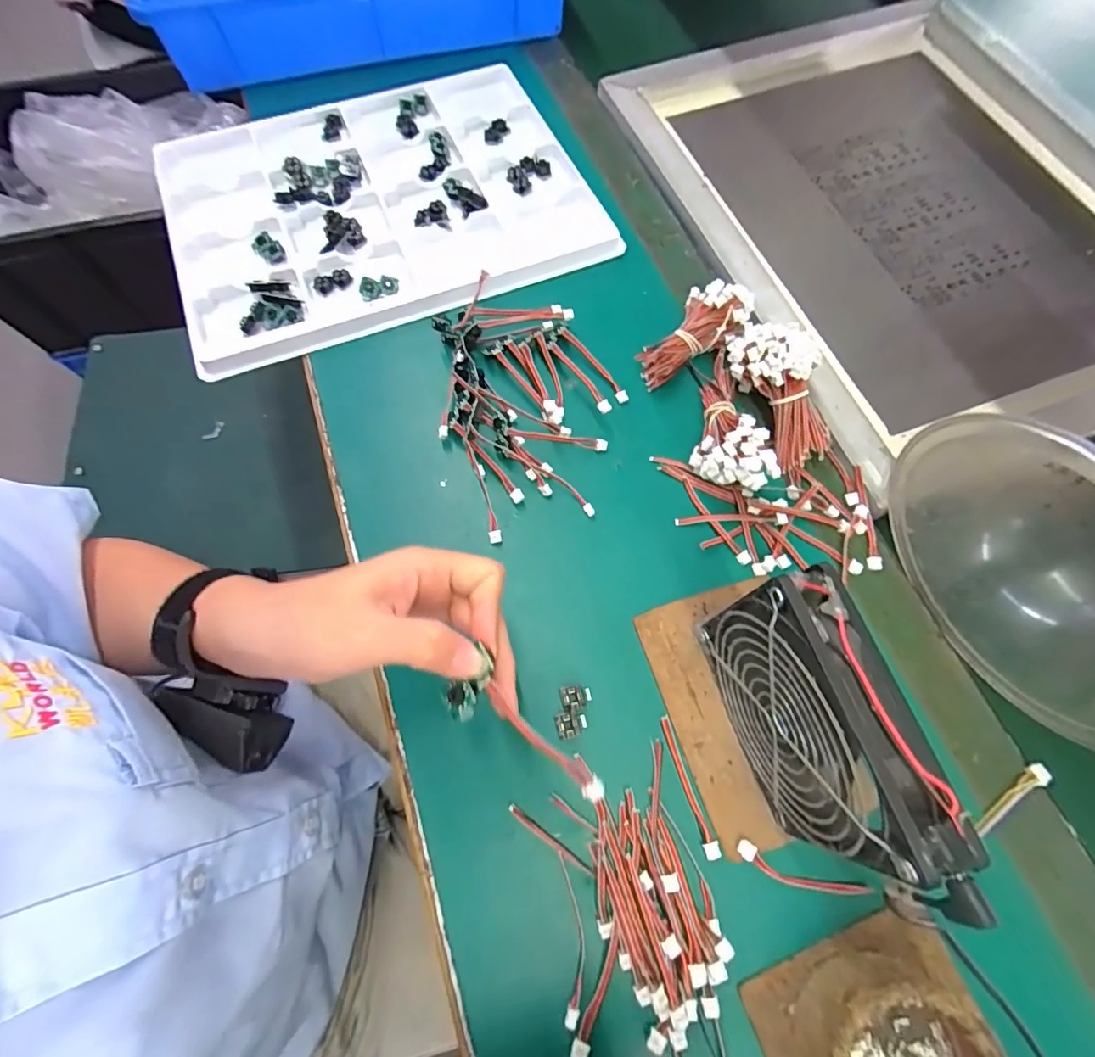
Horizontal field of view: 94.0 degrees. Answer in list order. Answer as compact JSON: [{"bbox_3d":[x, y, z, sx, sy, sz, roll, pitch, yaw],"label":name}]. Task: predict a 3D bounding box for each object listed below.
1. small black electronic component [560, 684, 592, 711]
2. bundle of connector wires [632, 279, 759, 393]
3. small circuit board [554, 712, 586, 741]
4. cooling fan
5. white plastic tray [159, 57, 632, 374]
[{"bbox_3d":[0.018,0.103,0.311,0.018,0.007,0.015,-12,68,-4],"label":"small black electronic component"},{"bbox_3d":[0.109,-0.152,0.391,0.100,0.022,0.043,-42,73,4],"label":"bundle of connector wires"},{"bbox_3d":[0.014,0.117,0.304,0.018,0.006,0.014,-11,68,-4],"label":"small circuit board"},{"bbox_3d":[0.124,0.095,0.249,0.030,0.126,0.124,-16,69,-6],"label":"cooling fan"},{"bbox_3d":[-0.153,-0.305,0.464,0.353,0.019,0.290,-22,69,-8],"label":"white plastic tray"}]

